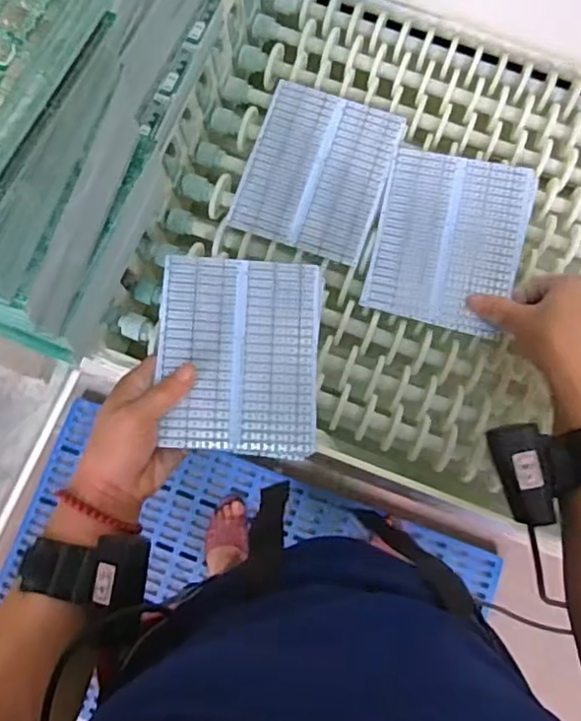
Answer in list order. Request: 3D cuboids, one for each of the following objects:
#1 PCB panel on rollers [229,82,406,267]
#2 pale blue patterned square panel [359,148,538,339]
[{"bbox_3d":[0.025,-0.168,0.568,0.121,0.004,0.144,19,82,3],"label":"PCB panel on rollers"},{"bbox_3d":[0.136,-0.104,0.546,0.121,0.005,0.148,13,82,6],"label":"pale blue patterned square panel"}]

